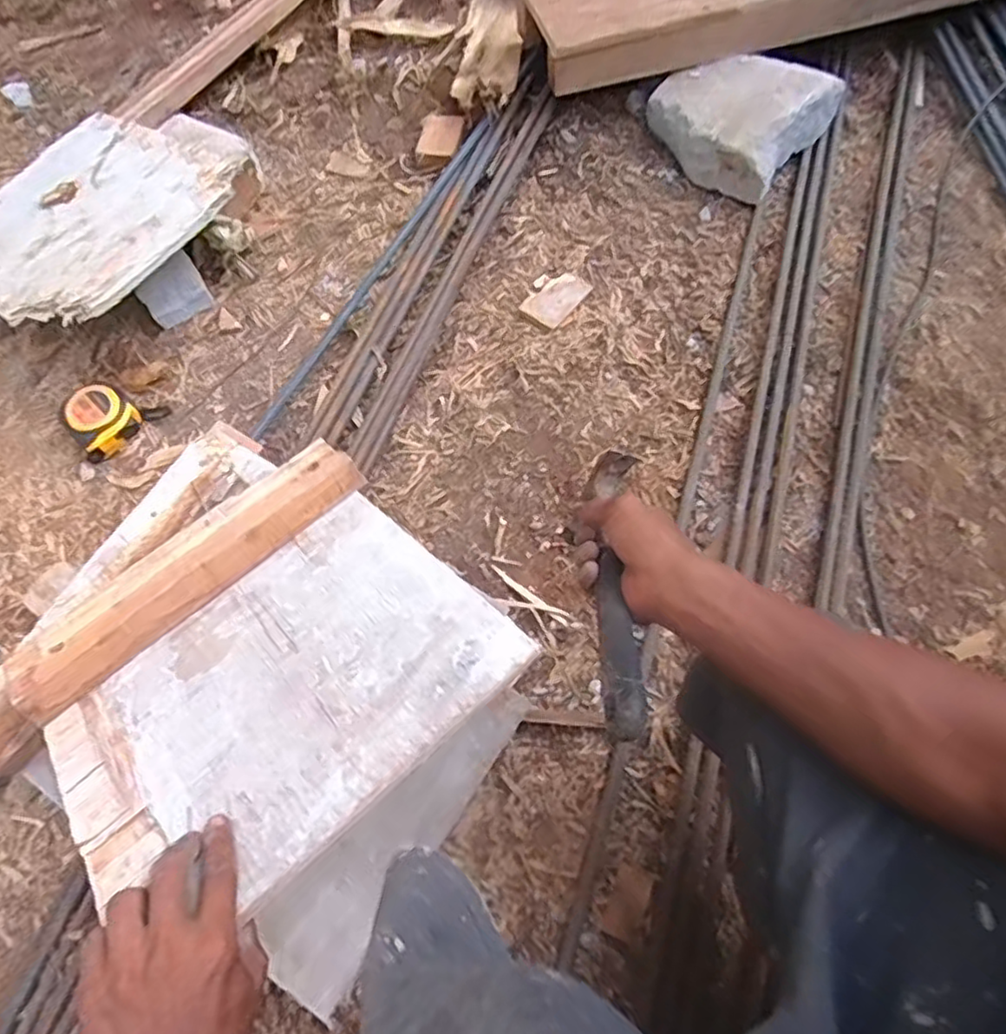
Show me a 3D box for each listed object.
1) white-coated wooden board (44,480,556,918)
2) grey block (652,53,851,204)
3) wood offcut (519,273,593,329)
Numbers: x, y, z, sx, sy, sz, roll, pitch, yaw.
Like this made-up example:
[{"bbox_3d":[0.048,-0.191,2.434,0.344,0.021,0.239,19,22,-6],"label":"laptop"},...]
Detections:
[{"bbox_3d":[-0.160,0.122,0.476,0.294,0.006,0.241,-39,48,-19],"label":"white-coated wooden board"},{"bbox_3d":[0.320,-0.548,0.929,0.205,0.114,0.184,39,72,16],"label":"grey block"},{"bbox_3d":[0.070,-0.282,0.860,0.054,0.007,0.092,40,73,16],"label":"wood offcut"}]

